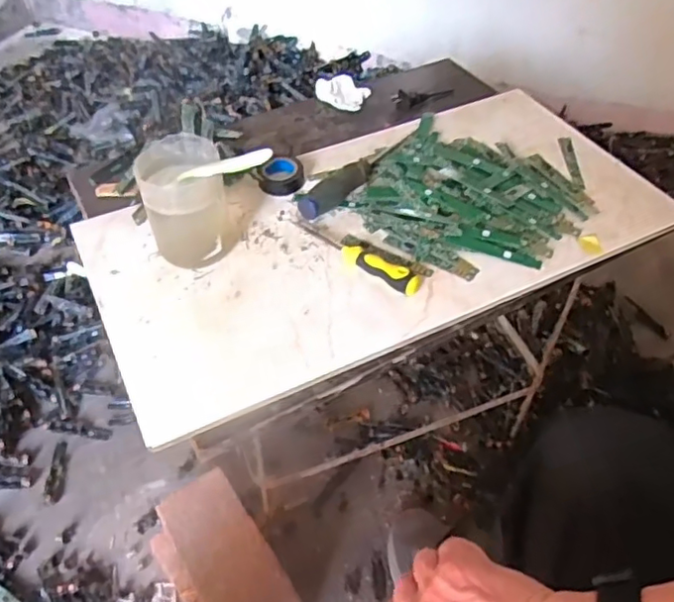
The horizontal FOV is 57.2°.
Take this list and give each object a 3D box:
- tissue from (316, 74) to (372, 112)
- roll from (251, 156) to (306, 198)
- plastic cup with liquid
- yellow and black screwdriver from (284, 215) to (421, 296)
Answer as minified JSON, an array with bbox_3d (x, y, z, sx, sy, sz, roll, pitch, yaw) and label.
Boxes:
[{"bbox_3d":[0.007,-0.282,0.829,0.068,0.024,0.047,18,49,15],"label":"tissue"},{"bbox_3d":[-0.061,-0.142,0.695,0.052,0.021,0.055,1,47,-1],"label":"roll"},{"bbox_3d":[-0.145,-0.095,0.594,0.073,0.098,0.080,1,47,-1],"label":"plastic cup with liquid"},{"bbox_3d":[0.012,-0.054,0.614,0.168,0.020,0.026,30,53,24],"label":"yellow and black screwdriver"}]

